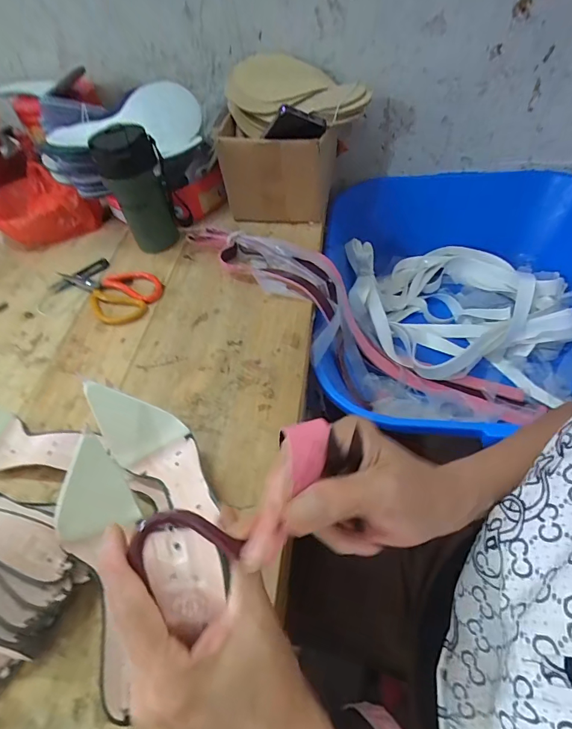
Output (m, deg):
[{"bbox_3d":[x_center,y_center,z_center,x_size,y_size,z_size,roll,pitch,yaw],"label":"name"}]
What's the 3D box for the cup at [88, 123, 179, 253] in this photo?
[{"bbox_3d":[-0.233,-0.274,0.640,0.086,0.184,0.079,-3,53,4],"label":"cup"}]

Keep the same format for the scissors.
[{"bbox_3d":[-0.289,-0.126,0.638,0.186,0.017,0.106,25,59,22],"label":"scissors"}]

